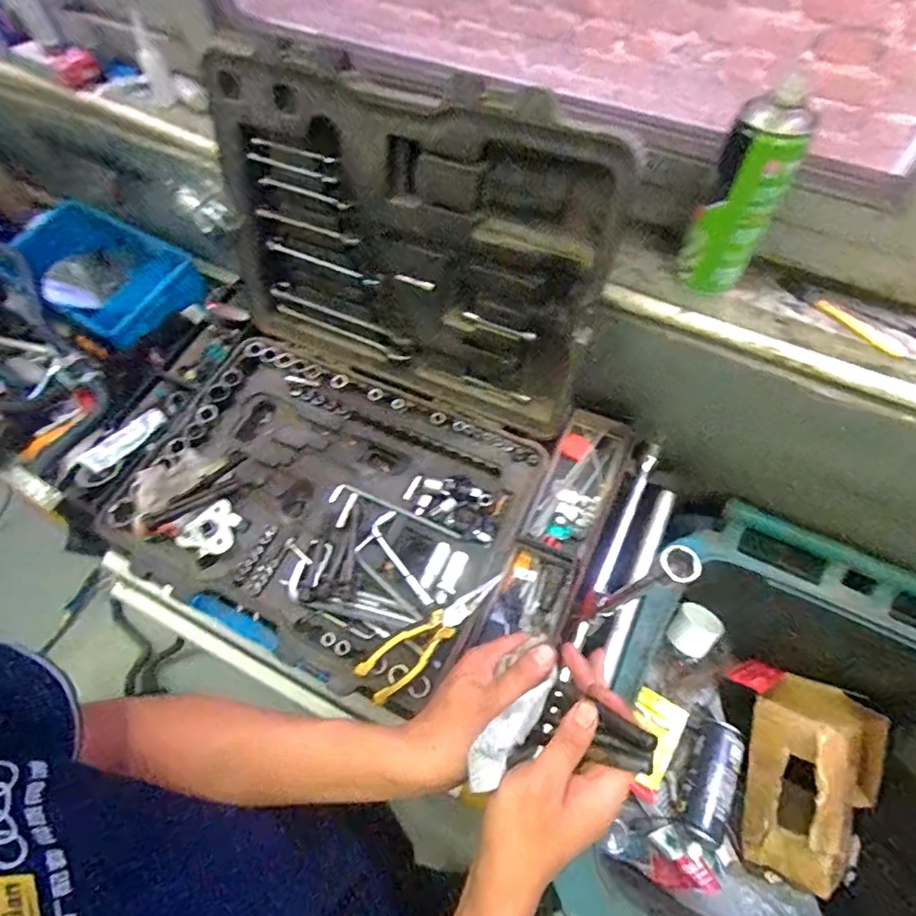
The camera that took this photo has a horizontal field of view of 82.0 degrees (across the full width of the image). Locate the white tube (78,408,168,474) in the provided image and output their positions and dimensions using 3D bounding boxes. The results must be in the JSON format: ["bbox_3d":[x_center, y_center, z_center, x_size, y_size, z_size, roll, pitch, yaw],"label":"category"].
[{"bbox_3d":[-0.457,-0.025,0.723,0.035,0.017,0.116,35,69,19],"label":"white tube"}]

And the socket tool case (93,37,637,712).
[{"bbox_3d":[-0.171,-0.087,0.585,0.532,0.334,0.509,22,66,14],"label":"socket tool case"}]

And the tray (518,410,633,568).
[{"bbox_3d":[0.157,0.037,0.684,0.093,0.034,0.208,22,66,14],"label":"tray"}]

